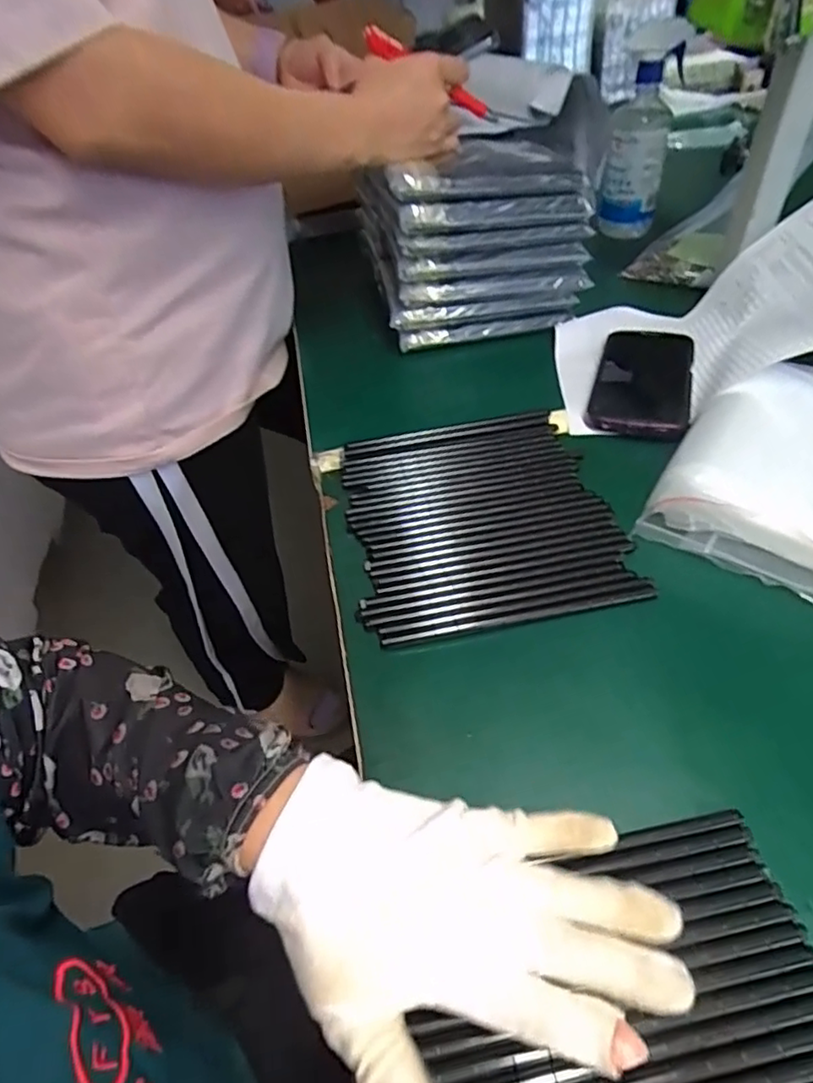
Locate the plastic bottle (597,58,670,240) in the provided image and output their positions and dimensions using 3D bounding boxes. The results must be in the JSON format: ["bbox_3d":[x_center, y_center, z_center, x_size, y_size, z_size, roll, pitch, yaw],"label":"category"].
[{"bbox_3d":[0.275,-0.459,0.743,0.068,0.172,0.054,9,45,15],"label":"plastic bottle"}]

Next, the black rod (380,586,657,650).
[{"bbox_3d":[0.070,0.047,0.376,0.170,0.007,0.009,-10,46,-5],"label":"black rod"}]

